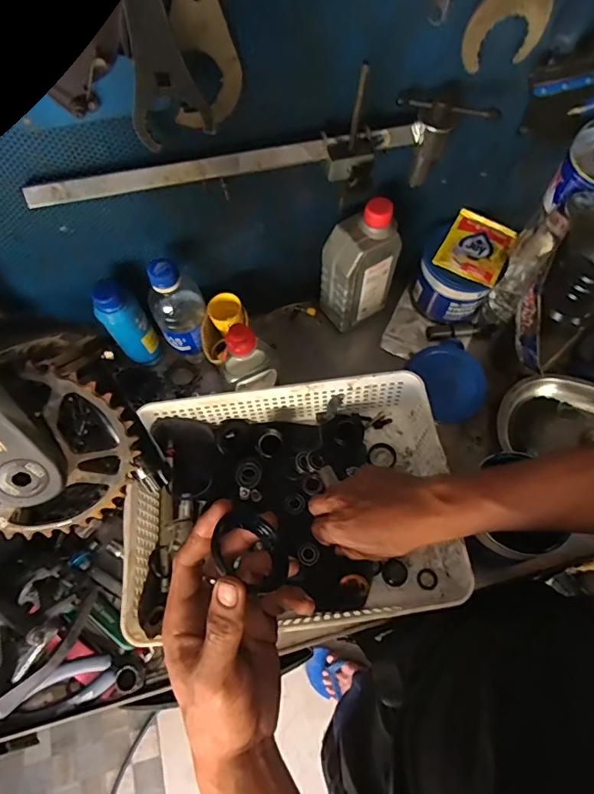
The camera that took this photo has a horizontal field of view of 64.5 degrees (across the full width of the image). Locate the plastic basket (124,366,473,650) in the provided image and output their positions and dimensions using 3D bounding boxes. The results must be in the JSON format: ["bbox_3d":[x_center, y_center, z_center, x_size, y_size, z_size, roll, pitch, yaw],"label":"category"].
[{"bbox_3d":[-0.008,0.117,0.524,0.329,0.111,0.255,-3,65,1],"label":"plastic basket"}]

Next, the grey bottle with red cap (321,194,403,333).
[{"bbox_3d":[0.076,-0.161,0.578,0.074,0.165,0.054,-31,68,-11],"label":"grey bottle with red cap"}]

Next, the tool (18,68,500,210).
[{"bbox_3d":[-0.024,-0.218,0.433,0.432,0.112,0.061,-15,65,-4],"label":"tool"}]

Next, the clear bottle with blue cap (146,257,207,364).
[{"bbox_3d":[-0.138,-0.098,0.562,0.059,0.152,0.055,-1,65,2],"label":"clear bottle with blue cap"}]

